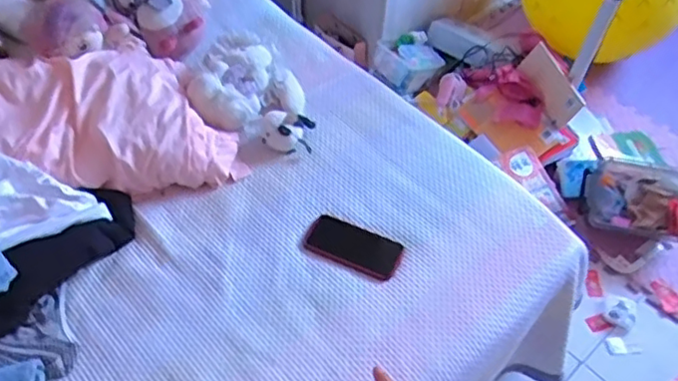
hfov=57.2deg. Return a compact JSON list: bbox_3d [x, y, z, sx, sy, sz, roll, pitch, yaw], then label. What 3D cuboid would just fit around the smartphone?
[{"bbox_3d":[0.027,0.100,1.113,0.169,0.017,0.090,24,55,16],"label":"smartphone"}]

